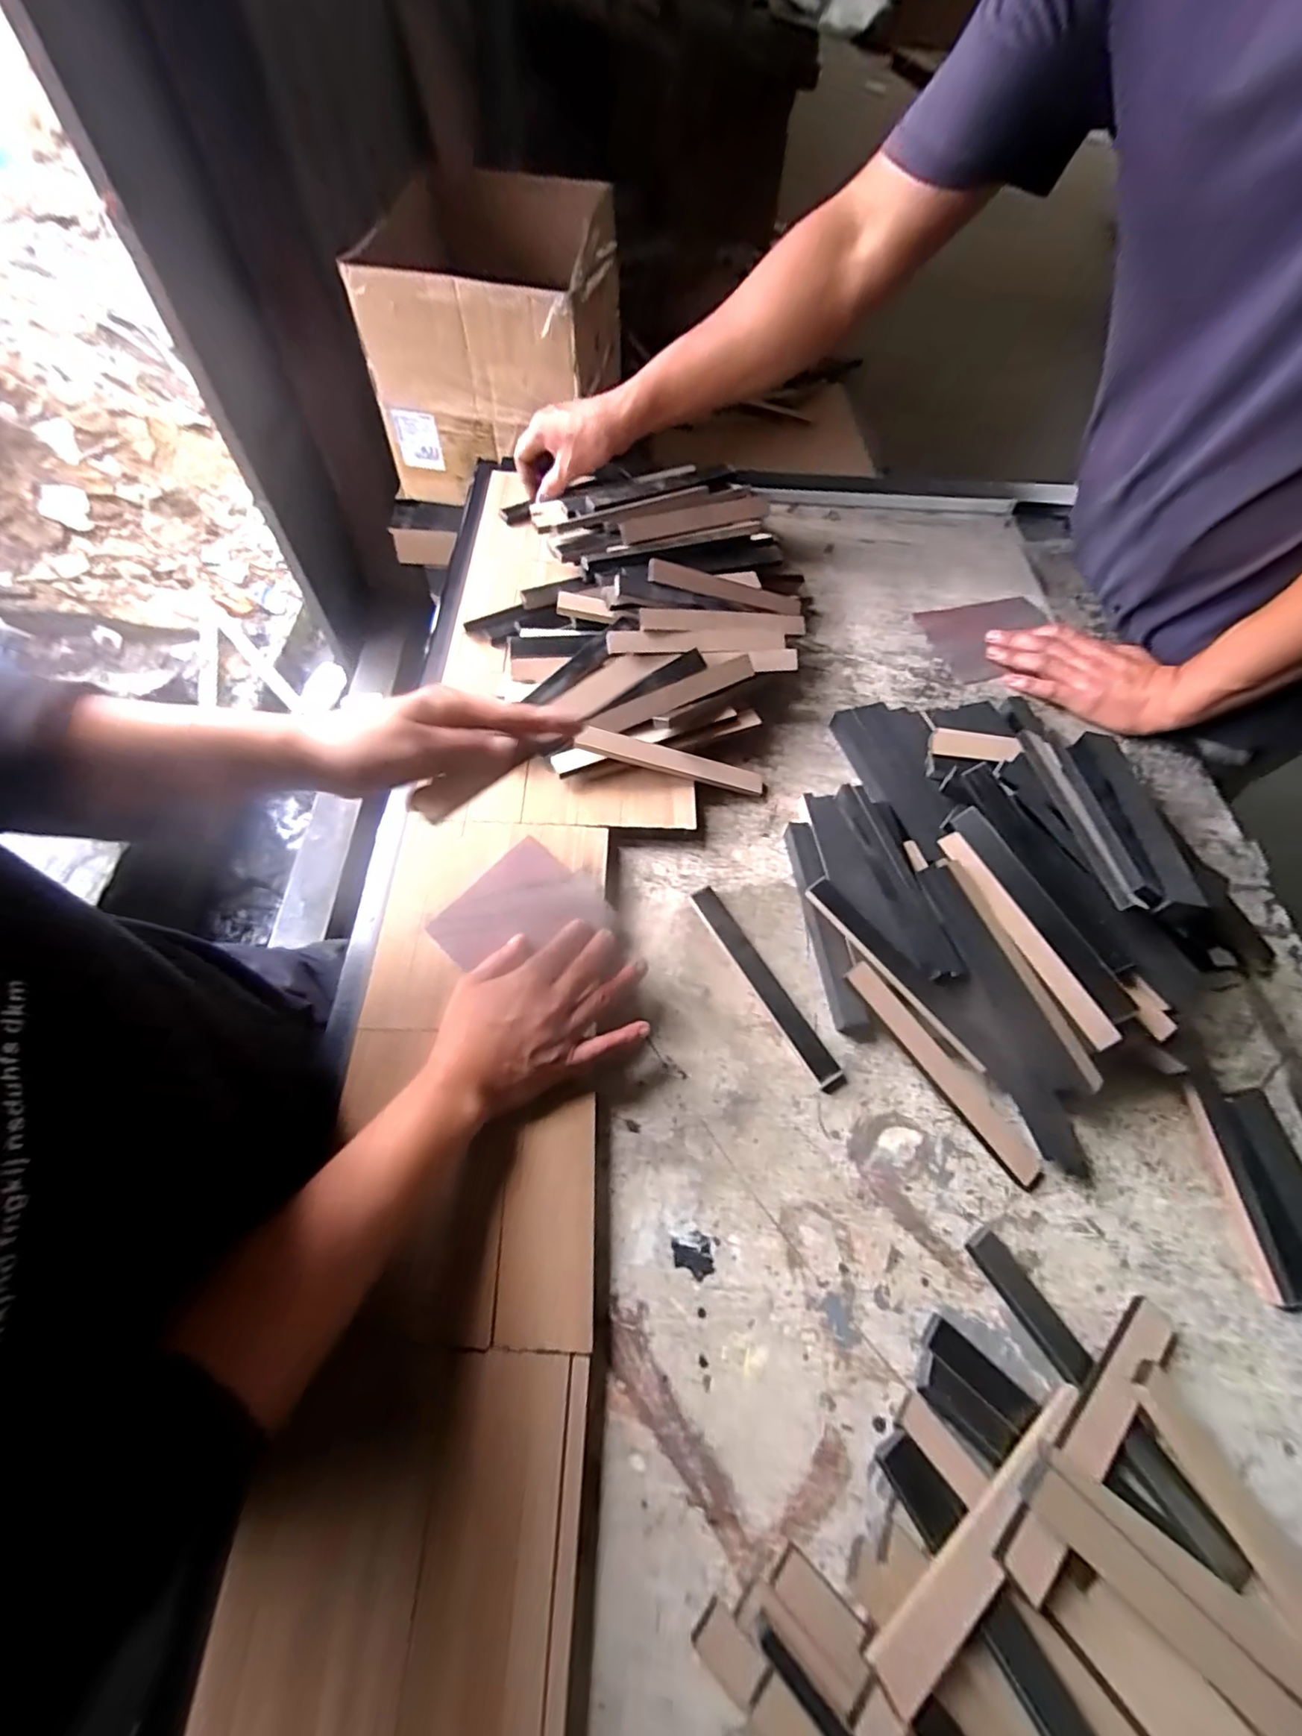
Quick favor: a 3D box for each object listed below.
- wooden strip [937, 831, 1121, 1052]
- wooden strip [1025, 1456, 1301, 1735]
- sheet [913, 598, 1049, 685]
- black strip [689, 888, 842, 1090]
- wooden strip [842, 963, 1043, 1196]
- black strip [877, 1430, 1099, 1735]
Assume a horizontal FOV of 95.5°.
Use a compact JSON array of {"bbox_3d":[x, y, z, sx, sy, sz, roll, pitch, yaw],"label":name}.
[{"bbox_3d":[0.267,0.046,0.424,0.020,0.011,0.172,-23,65,-15],"label":"wooden strip"},{"bbox_3d":[0.247,0.354,0.279,0.178,0.007,0.021,44,67,1],"label":"wooden strip"},{"bbox_3d":[0.380,-0.255,0.655,0.151,0.005,0.110,-14,63,-11],"label":"sheet"},{"bbox_3d":[0.085,0.087,0.458,0.020,0.008,0.171,-27,65,-16],"label":"black strip"},{"bbox_3d":[0.207,0.144,0.420,0.028,0.009,0.180,-32,75,-27],"label":"wooden strip"},{"bbox_3d":[0.175,0.370,0.273,0.023,0.014,0.176,-28,65,-16],"label":"black strip"}]

